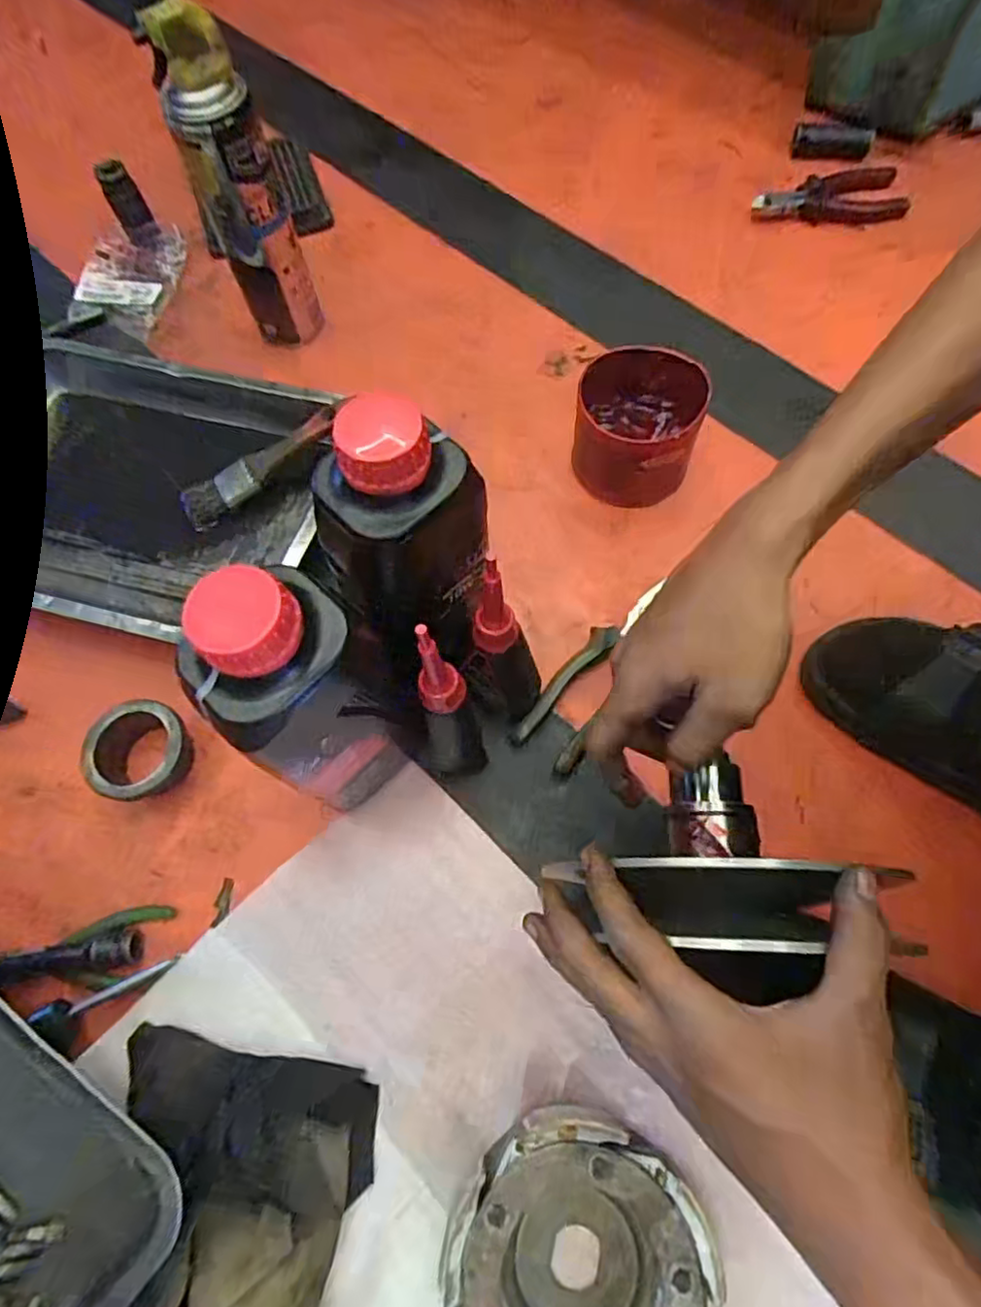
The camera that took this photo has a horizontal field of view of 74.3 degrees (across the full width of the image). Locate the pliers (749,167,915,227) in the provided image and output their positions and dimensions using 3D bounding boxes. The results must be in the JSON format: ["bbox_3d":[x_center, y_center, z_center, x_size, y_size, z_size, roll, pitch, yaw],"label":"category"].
[{"bbox_3d":[0.346,-0.473,0.668,0.155,0.019,0.064,-3,68,0],"label":"pliers"}]

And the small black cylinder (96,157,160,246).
[{"bbox_3d":[-0.379,-0.470,0.672,0.033,0.075,0.032,-29,70,-10],"label":"small black cylinder"}]

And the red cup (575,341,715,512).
[{"bbox_3d":[0.121,-0.187,0.533,0.102,0.079,0.095,-1,68,1],"label":"red cup"}]

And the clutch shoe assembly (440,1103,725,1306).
[{"bbox_3d":[0.045,0.328,0.346,0.132,0.039,0.137,14,69,7],"label":"clutch shoe assembly"}]

